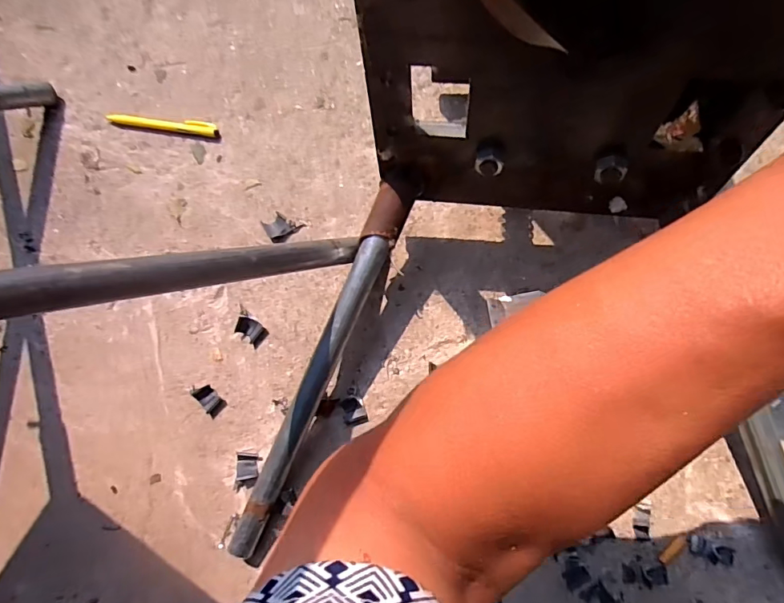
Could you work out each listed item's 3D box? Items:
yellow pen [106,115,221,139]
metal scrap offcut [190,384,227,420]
[{"bbox_3d":[-0.250,-0.192,0.512,0.128,0.011,0.016,11,87,7],"label":"yellow pen"},{"bbox_3d":[-0.190,0.100,0.483,0.036,0.009,0.022,42,91,8],"label":"metal scrap offcut"}]

